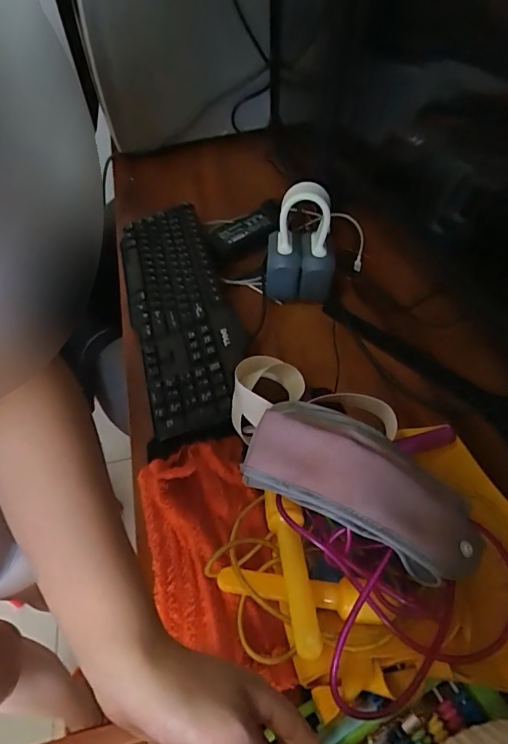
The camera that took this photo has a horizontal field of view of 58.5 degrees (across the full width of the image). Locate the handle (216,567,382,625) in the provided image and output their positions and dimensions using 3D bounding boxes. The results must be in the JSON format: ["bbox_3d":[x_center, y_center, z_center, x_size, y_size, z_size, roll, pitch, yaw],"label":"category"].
[{"bbox_3d":[0.034,0.177,0.371,0.129,0.023,0.027,10,52,10],"label":"handle"}]

